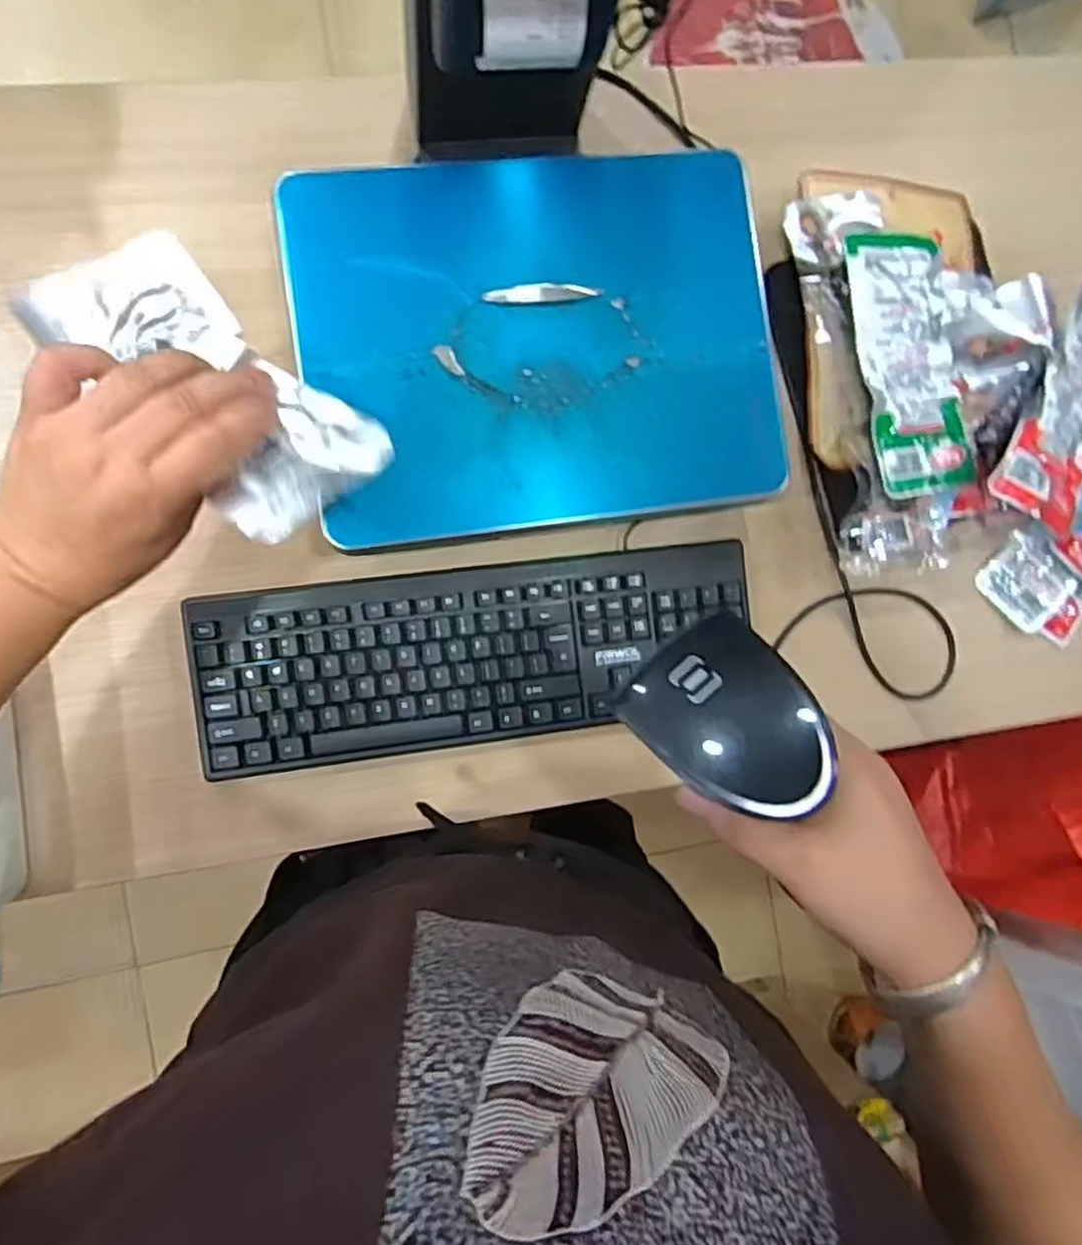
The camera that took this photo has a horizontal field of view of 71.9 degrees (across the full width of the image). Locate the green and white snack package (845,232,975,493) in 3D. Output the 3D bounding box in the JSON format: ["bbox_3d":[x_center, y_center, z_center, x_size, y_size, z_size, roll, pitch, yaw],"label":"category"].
[{"bbox_3d":[0.290,-0.203,0.584,0.083,0.015,0.201,-10,91,-9],"label":"green and white snack package"}]

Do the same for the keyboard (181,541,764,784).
[{"bbox_3d":[-0.044,0.025,0.583,0.424,0.020,0.134,-7,90,-9],"label":"keyboard"}]

